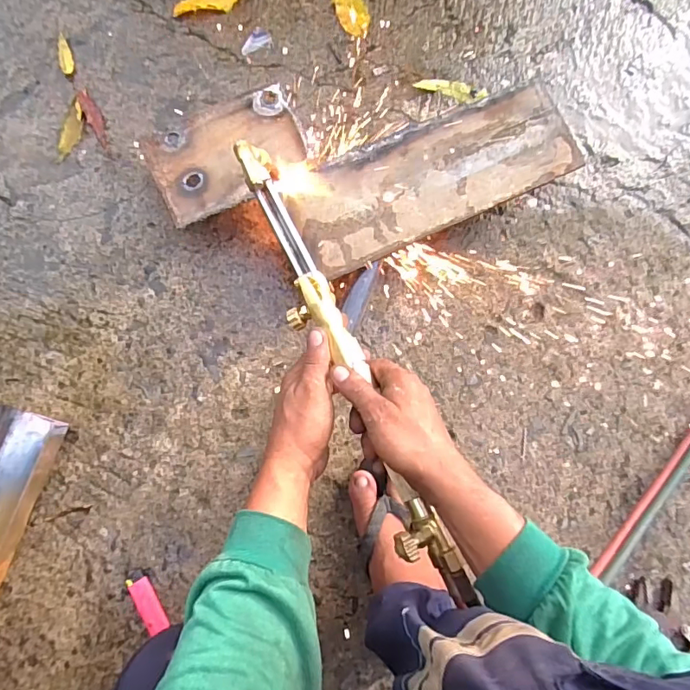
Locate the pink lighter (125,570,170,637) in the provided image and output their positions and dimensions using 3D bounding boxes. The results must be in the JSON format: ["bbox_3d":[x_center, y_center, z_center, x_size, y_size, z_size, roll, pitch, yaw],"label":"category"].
[{"bbox_3d":[-0.220,0.285,0.548,0.022,0.011,0.069,-28,80,-7],"label":"pink lighter"}]

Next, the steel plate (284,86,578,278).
[{"bbox_3d":[0.109,-0.207,0.608,0.353,0.012,0.130,-25,82,-6],"label":"steel plate"}]

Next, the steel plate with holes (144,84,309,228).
[{"bbox_3d":[-0.141,-0.233,0.603,0.182,0.013,0.121,-26,82,-6],"label":"steel plate with holes"}]

